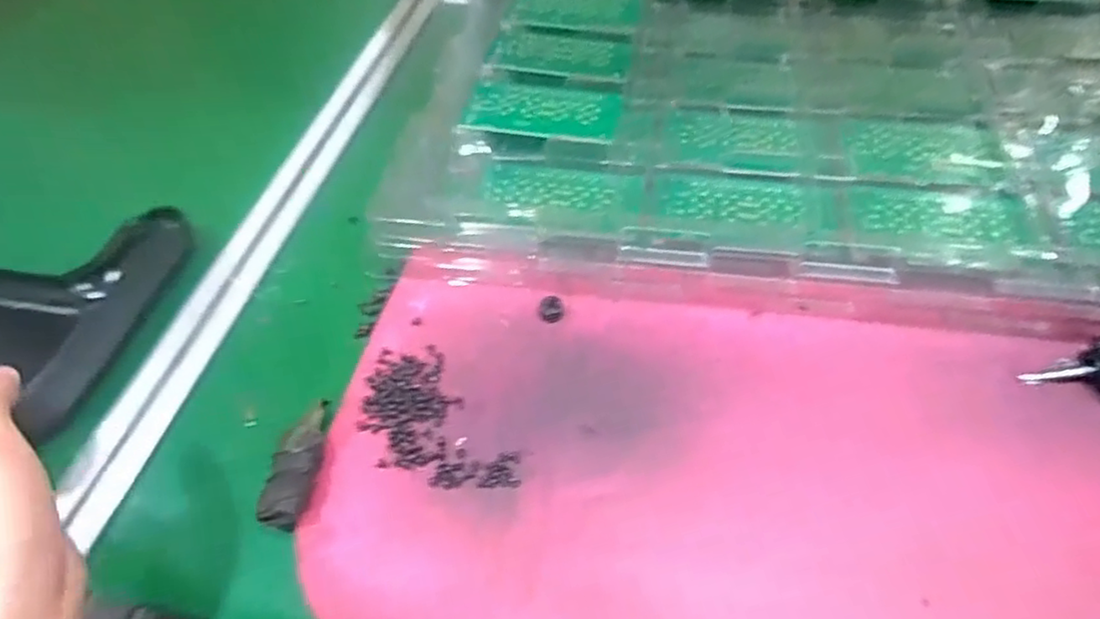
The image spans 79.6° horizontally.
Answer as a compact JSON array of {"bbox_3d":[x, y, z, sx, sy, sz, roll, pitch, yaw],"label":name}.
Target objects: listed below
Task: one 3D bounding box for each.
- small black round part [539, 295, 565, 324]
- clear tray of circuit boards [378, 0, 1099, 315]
[{"bbox_3d":[0.001,-0.001,0.396,0.015,0.008,0.013,0,52,3],"label":"small black round part"},{"bbox_3d":[0.245,-0.171,0.494,0.652,0.059,0.438,5,53,6],"label":"clear tray of circuit boards"}]

